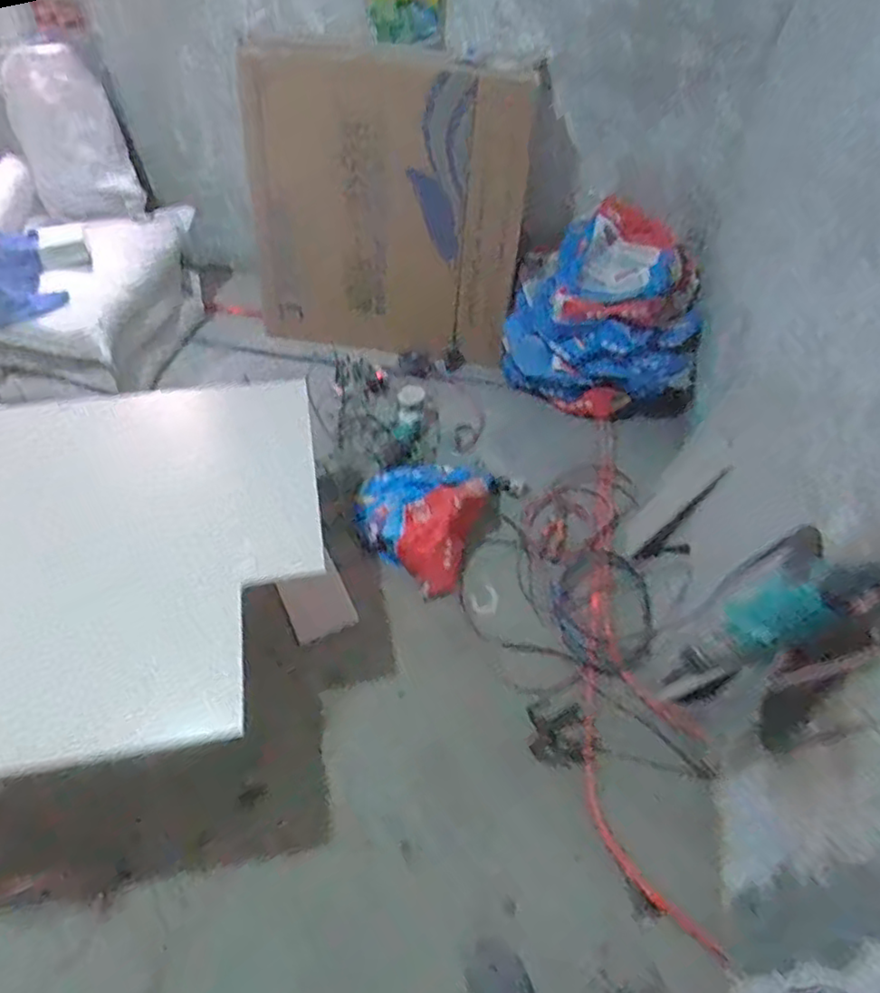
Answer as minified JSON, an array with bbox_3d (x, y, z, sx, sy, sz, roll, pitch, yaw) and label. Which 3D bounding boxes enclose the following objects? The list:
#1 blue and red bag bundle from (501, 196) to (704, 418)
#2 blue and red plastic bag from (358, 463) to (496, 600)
[{"bbox_3d":[0.391,-0.437,1.616,0.444,0.382,0.307,10,50,6],"label":"blue and red bag bundle"},{"bbox_3d":[-0.055,0.032,1.442,0.273,0.110,0.301,16,51,11],"label":"blue and red plastic bag"}]

